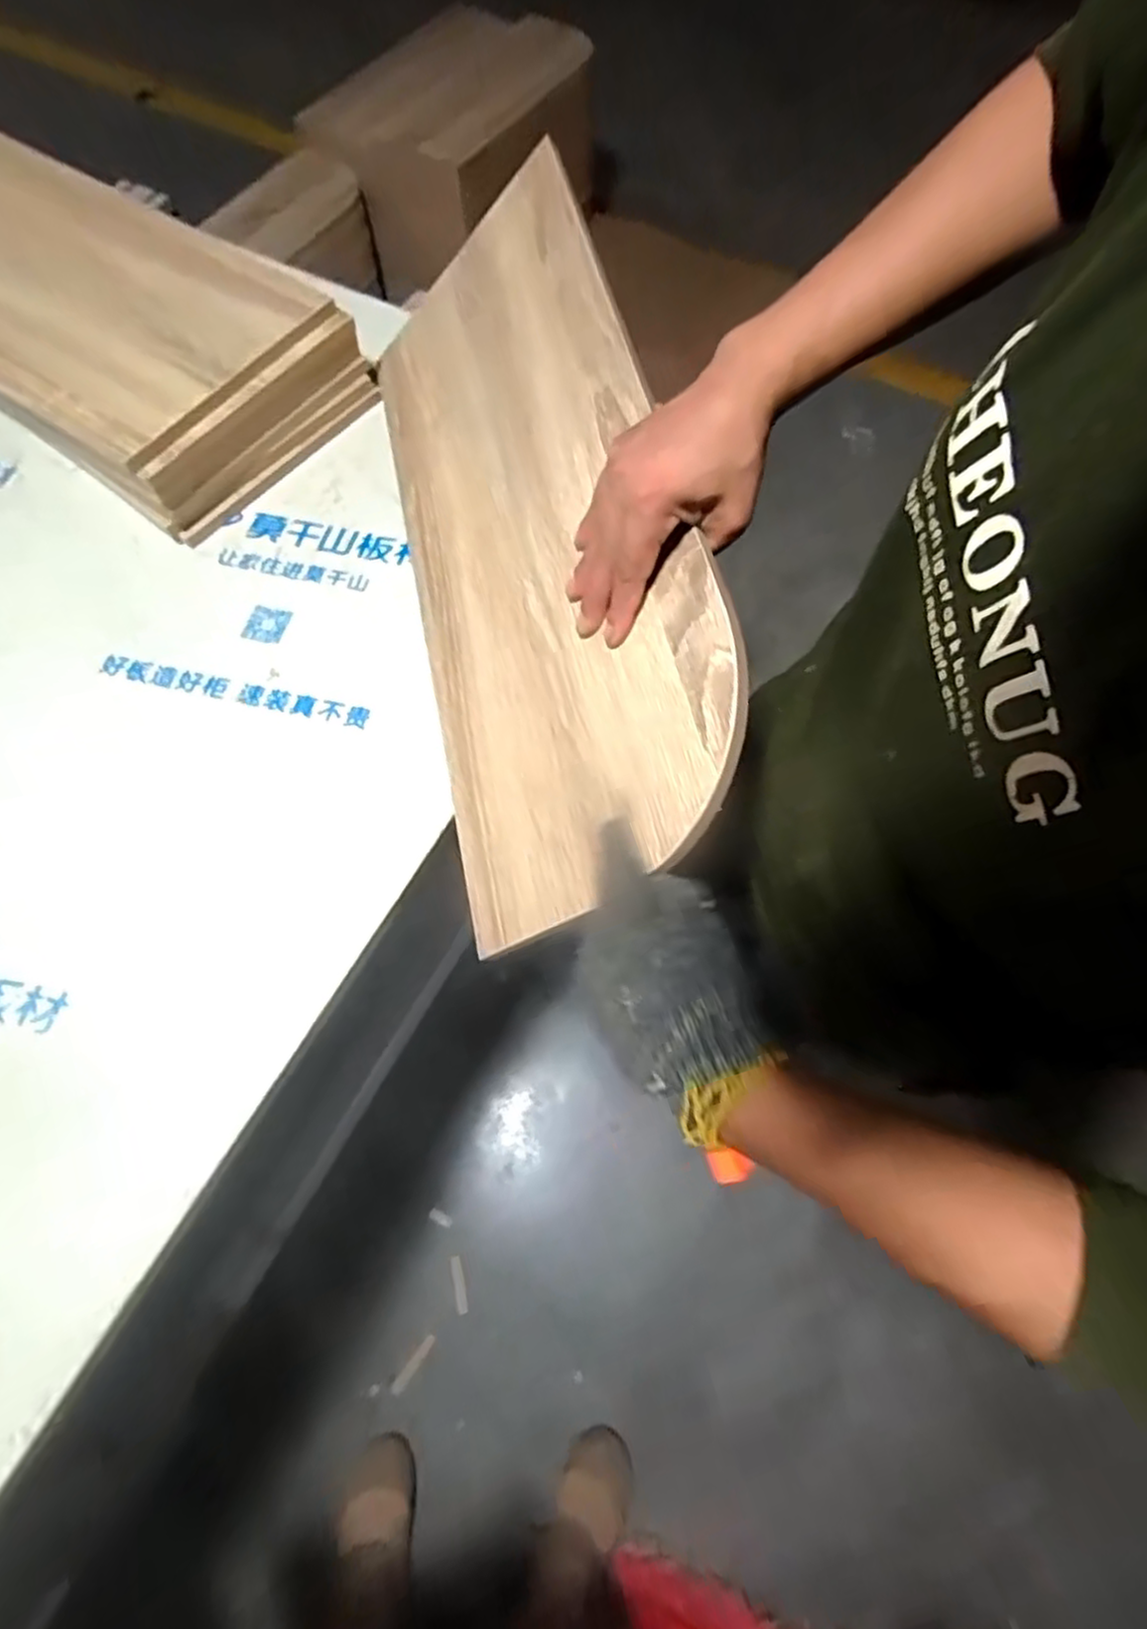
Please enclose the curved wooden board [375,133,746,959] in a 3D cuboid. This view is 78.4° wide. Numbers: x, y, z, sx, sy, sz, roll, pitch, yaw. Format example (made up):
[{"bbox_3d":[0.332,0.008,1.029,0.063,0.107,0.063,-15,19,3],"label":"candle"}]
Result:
[{"bbox_3d":[-0.042,-0.219,0.511,0.236,0.018,0.579,-31,64,33],"label":"curved wooden board"}]

